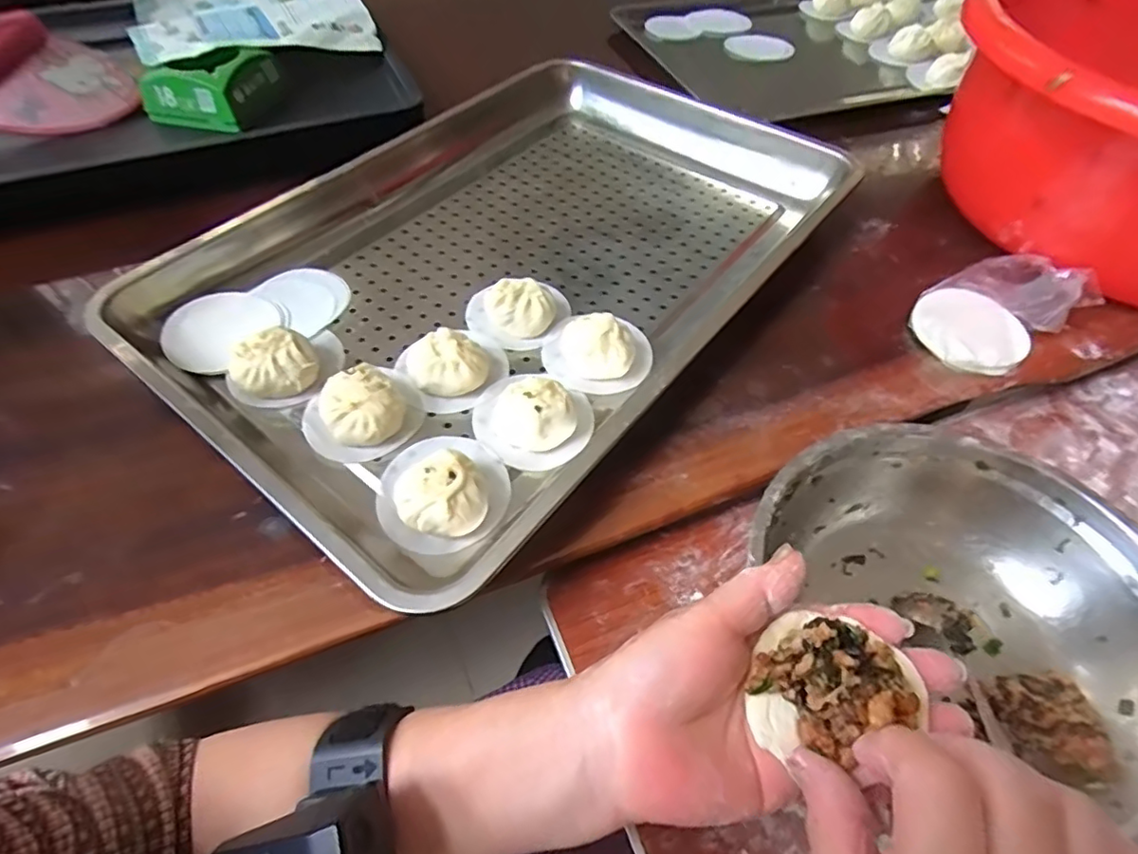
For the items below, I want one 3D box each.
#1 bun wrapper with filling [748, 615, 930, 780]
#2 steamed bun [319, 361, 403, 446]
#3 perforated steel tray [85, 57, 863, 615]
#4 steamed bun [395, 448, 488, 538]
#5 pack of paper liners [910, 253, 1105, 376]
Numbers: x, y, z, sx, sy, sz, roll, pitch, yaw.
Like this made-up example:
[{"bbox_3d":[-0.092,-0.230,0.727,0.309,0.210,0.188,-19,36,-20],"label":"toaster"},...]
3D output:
[{"bbox_3d":[0.104,0.101,0.234,0.063,0.027,0.052,-24,60,-19],"label":"bun wrapper with filling"},{"bbox_3d":[-0.144,-0.013,0.407,0.050,0.033,0.050,2,55,-3],"label":"steamed bun"},{"bbox_3d":[-0.030,-0.150,0.504,0.371,0.053,0.561,35,60,19],"label":"perforated steel tray"},{"bbox_3d":[-0.079,0.045,0.366,0.052,0.037,0.046,-24,58,-19],"label":"steamed bun"},{"bbox_3d":[0.350,-0.101,0.474,0.144,0.067,0.089,-25,58,-19],"label":"pack of paper liners"}]

